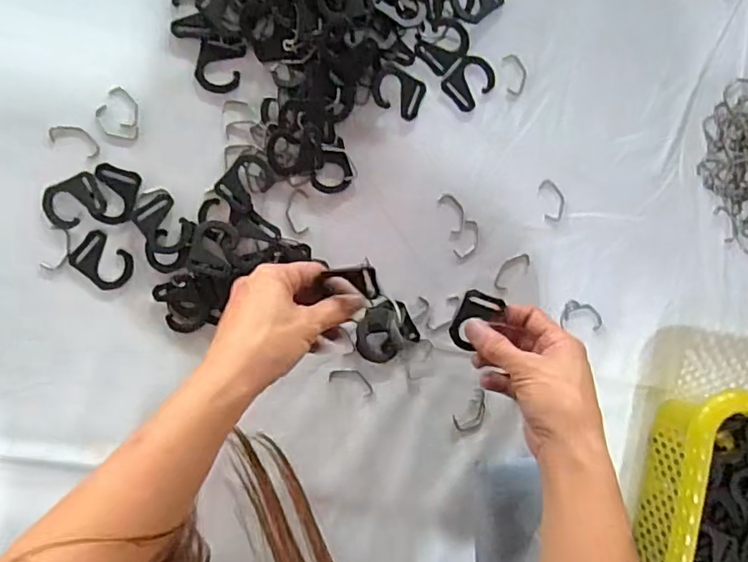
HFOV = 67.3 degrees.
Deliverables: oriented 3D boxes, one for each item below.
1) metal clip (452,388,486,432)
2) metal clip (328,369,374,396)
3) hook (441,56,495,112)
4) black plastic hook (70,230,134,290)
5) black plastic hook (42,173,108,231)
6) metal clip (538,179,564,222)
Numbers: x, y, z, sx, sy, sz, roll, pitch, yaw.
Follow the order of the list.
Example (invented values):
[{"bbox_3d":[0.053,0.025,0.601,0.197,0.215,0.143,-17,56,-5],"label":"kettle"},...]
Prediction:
[{"bbox_3d":[0.085,0.113,0.481,0.023,0.004,0.038,43,87,-8],"label":"metal clip"},{"bbox_3d":[-0.017,0.083,0.467,0.040,0.004,0.017,23,89,-9],"label":"metal clip"},{"bbox_3d":[0.082,-0.168,0.473,0.034,0.004,0.045,45,86,-8],"label":"hook"},{"bbox_3d":[-0.209,-0.015,0.435,0.043,0.004,0.034,41,87,-8],"label":"black plastic hook"},{"bbox_3d":[-0.229,-0.061,0.429,0.044,0.004,0.035,-27,96,-6],"label":"black plastic hook"},{"bbox_3d":[0.156,-0.070,0.489,0.021,0.004,0.037,-11,94,-8],"label":"metal clip"}]

